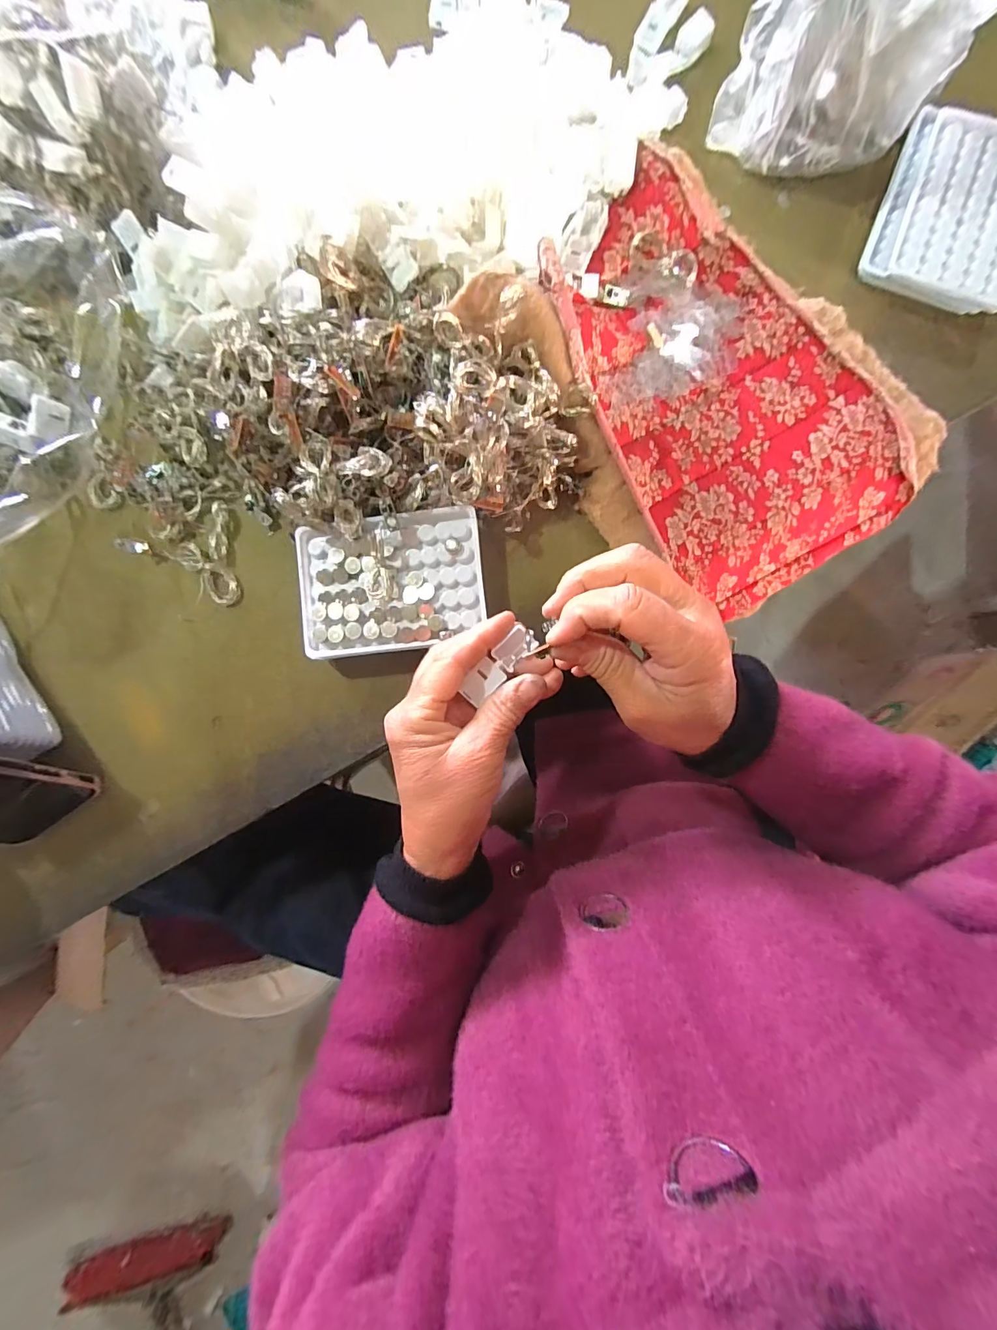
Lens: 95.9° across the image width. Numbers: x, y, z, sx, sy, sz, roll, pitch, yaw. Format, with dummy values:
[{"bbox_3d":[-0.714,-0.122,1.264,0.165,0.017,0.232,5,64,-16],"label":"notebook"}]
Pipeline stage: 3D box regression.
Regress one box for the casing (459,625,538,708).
[{"bbox_3d":[0.001,0.000,0.275,0.017,0.013,0.053,42,87,0],"label":"casing"}]

